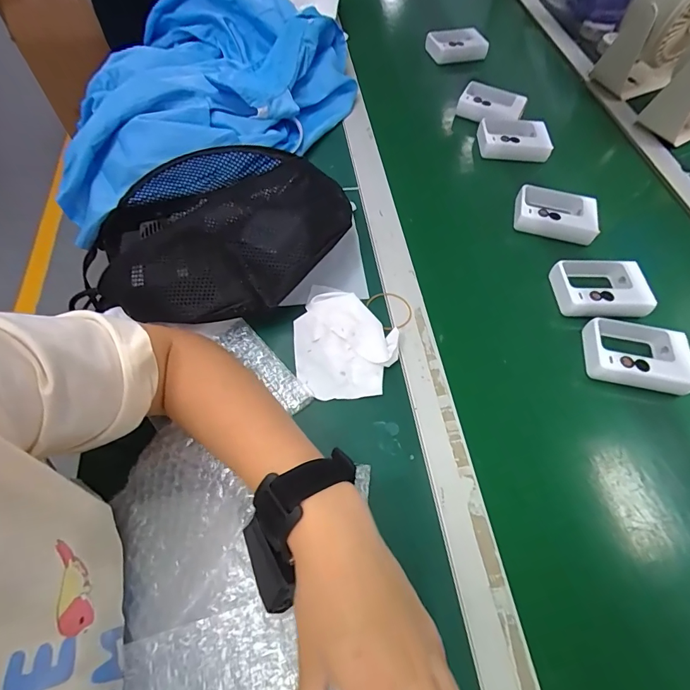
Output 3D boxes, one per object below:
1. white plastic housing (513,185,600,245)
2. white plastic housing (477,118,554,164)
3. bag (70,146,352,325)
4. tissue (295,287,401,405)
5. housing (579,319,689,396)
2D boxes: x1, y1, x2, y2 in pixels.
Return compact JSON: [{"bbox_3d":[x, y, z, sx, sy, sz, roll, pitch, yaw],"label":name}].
[{"bbox_3d":[0.272,-0.172,0.522,0.103,0.027,0.067,19,64,5],"label":"white plastic housing"},{"bbox_3d":[0.249,-0.308,0.600,0.104,0.031,0.070,10,63,0],"label":"white plastic housing"},{"bbox_3d":[-0.135,-0.099,0.437,0.290,0.118,0.164,-14,66,-11],"label":"bag"},{"bbox_3d":[-0.004,-0.004,0.410,0.108,0.025,0.115,22,64,6],"label":"tissue"},{"bbox_3d":[0.302,0.011,0.420,0.103,0.028,0.069,13,63,2],"label":"housing"}]

